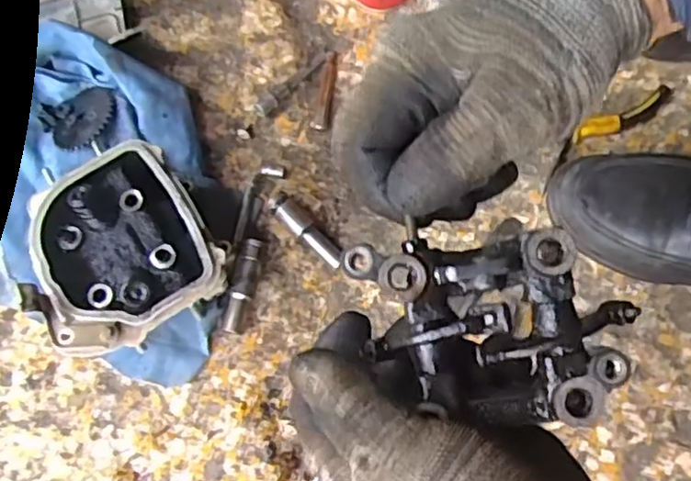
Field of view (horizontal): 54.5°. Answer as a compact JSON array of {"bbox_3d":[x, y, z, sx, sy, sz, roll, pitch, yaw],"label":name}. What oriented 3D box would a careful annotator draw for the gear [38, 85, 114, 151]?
[{"bbox_3d":[-0.226,-0.102,0.569,0.069,0.019,0.053,-16,76,-2],"label":"gear"}]

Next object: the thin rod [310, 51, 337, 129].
[{"bbox_3d":[-0.017,-0.131,0.585,0.013,0.011,0.075,8,76,4],"label":"thin rod"}]

